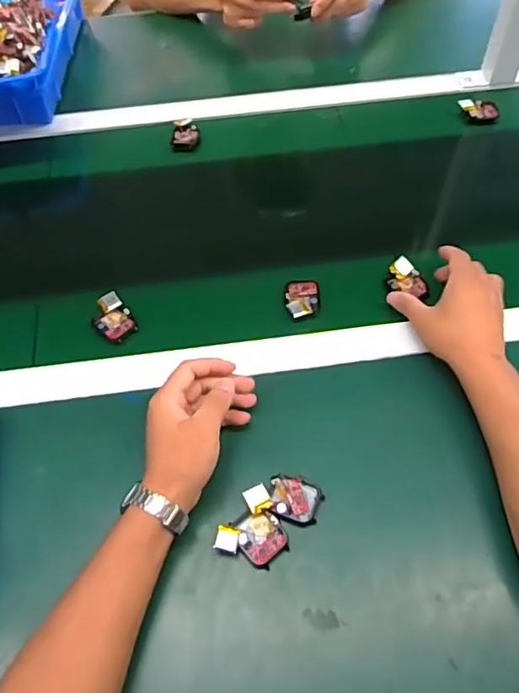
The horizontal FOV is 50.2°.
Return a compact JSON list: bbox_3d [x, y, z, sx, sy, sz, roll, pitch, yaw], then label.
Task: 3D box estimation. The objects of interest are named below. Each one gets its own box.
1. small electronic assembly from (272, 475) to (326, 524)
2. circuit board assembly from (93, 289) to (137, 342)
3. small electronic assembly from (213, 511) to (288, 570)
[{"bbox_3d":[0.031,0.135,0.489,0.046,0.011,0.037,19,59,14],"label":"small electronic assembly"},{"bbox_3d":[-0.158,-0.031,0.598,0.038,0.013,0.055,-36,62,-20],"label":"circuit board assembly"},{"bbox_3d":[-0.004,0.161,0.468,0.056,0.018,0.042,16,58,13],"label":"small electronic assembly"}]

